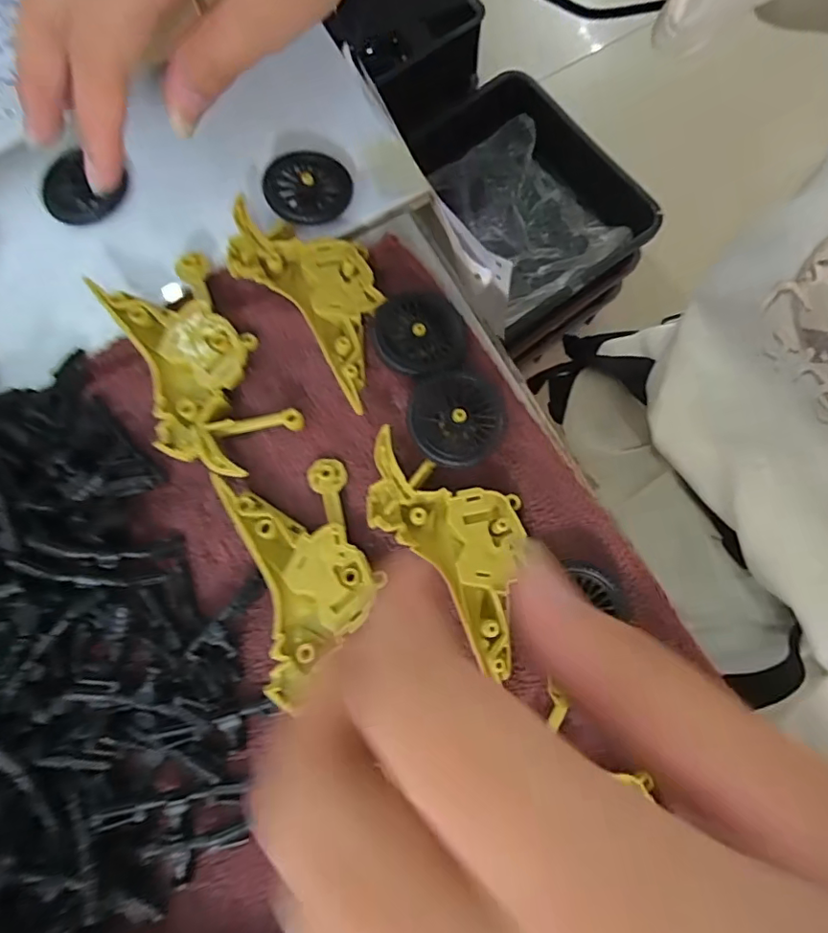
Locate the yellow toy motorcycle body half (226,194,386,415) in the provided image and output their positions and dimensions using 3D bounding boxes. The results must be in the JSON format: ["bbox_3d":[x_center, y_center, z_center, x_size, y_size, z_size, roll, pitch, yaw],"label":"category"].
[{"bbox_3d":[-0.038,-0.074,0.225,0.046,0.012,0.096,-42,80,-7],"label":"yellow toy motorcycle body half"}]

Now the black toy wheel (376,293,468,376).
[{"bbox_3d":[0.002,-0.055,0.222,0.035,0.010,0.037,0,77,2],"label":"black toy wheel"}]

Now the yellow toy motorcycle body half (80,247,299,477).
[{"bbox_3d":[-0.088,-0.041,0.221,0.049,0.013,0.097,-31,78,-5],"label":"yellow toy motorcycle body half"}]

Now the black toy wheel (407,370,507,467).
[{"bbox_3d":[0.017,-0.019,0.212,0.037,0.012,0.037,0,77,2],"label":"black toy wheel"}]

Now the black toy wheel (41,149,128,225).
[{"bbox_3d":[-0.150,-0.125,0.245,0.033,0.007,0.031,0,77,2],"label":"black toy wheel"}]

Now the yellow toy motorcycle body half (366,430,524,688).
[{"bbox_3d":[0.017,0.025,0.203,0.049,0.012,0.091,-39,79,-7],"label":"yellow toy motorcycle body half"}]

